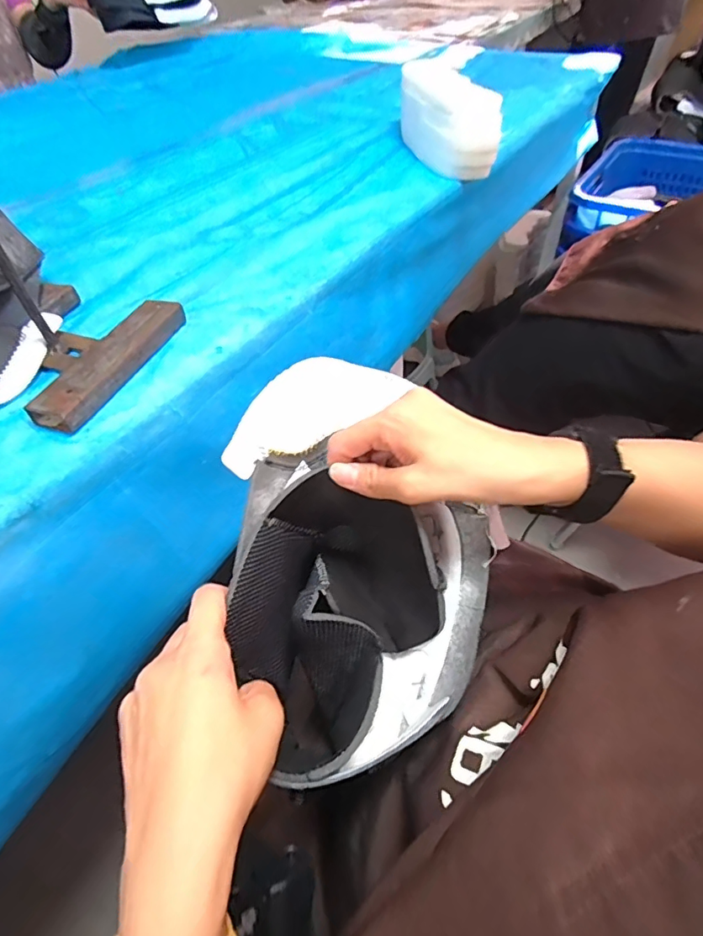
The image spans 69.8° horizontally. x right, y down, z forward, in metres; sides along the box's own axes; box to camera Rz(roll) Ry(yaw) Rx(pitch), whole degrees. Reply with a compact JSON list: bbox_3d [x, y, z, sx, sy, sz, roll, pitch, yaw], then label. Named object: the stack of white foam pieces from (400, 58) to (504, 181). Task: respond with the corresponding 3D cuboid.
[{"bbox_3d":[0.133,-0.502,0.720,0.084,0.089,0.218,-10,48,-5],"label":"stack of white foam pieces"}]

